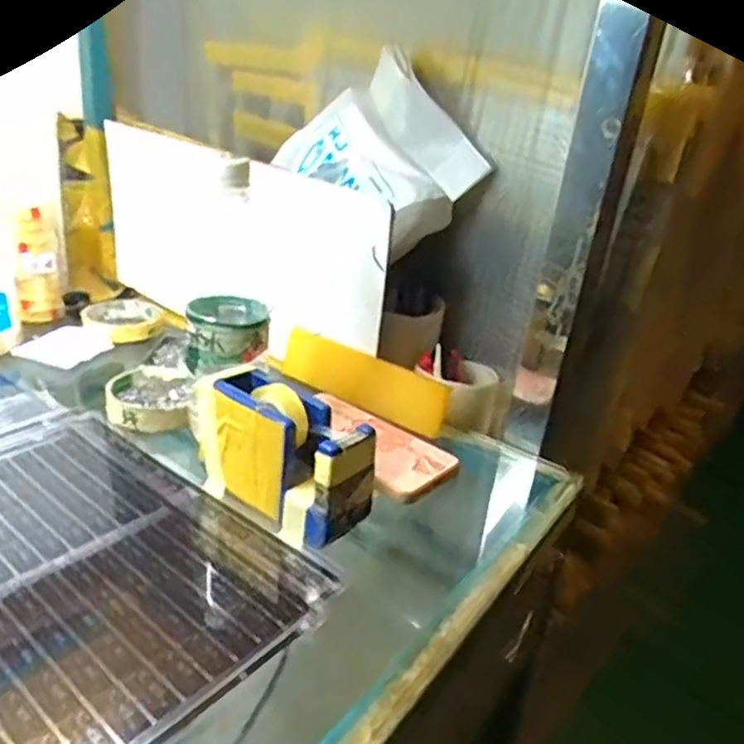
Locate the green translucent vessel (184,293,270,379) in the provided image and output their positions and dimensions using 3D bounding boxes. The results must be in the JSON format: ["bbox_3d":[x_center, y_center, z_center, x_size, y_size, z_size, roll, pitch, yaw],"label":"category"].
[{"bbox_3d":[-0.114,-0.033,0.526,0.060,0.042,0.073,2,24,-8],"label":"green translucent vessel"}]

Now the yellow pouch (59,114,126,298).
[{"bbox_3d":[-0.354,-0.201,0.820,0.061,0.198,0.043,-5,26,-23],"label":"yellow pouch"}]

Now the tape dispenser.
[{"bbox_3d":[-0.063,0.057,0.459,0.137,0.082,0.051,23,29,34],"label":"tape dispenser"}]

